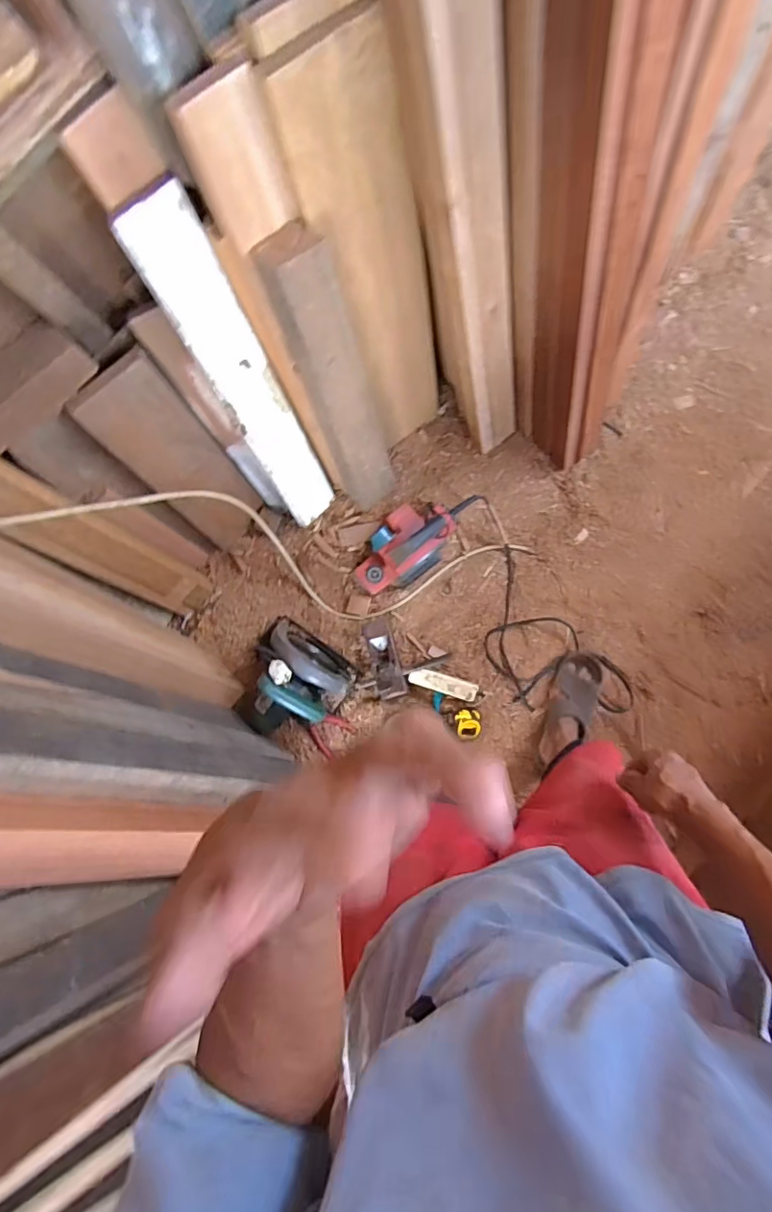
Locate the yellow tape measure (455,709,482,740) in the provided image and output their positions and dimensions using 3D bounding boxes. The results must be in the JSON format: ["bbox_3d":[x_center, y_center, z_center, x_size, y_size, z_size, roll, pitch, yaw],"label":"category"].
[{"bbox_3d":[0.194,0.277,1.274,0.056,0.038,0.069,-6,86,4],"label":"yellow tape measure"}]

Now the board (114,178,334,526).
[{"bbox_3d":[-0.257,-0.405,1.061,0.114,0.697,0.023,-28,58,0],"label":"board"}]

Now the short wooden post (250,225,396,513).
[{"bbox_3d":[-0.095,-0.412,1.057,0.120,0.610,0.099,-17,65,4],"label":"short wooden post"}]

